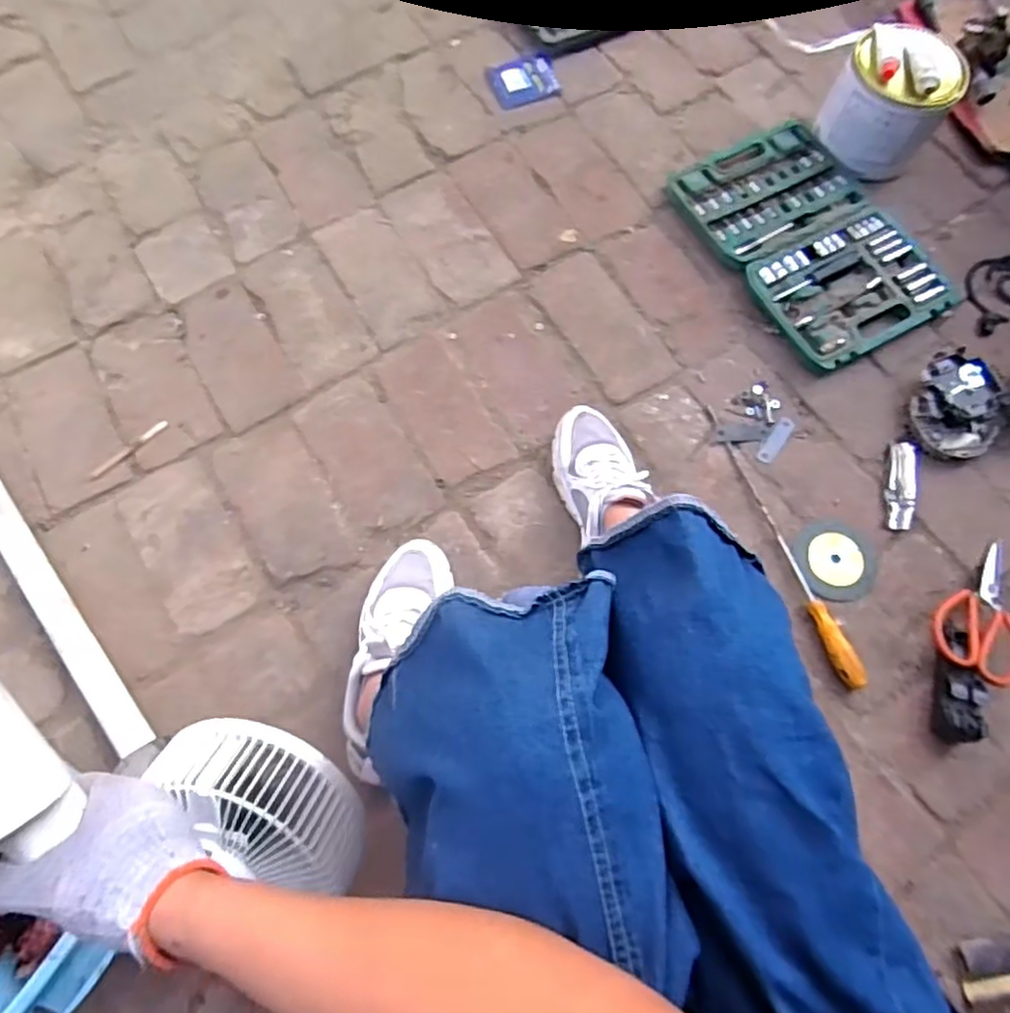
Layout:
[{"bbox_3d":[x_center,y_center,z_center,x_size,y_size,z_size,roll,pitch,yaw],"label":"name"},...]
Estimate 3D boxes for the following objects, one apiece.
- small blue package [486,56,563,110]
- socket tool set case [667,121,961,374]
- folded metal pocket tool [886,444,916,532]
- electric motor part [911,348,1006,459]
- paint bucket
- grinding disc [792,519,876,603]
[{"bbox_3d":[0.032,-0.699,1.113,0.106,0.006,0.089,-16,77,1],"label":"small blue package"},{"bbox_3d":[0.442,-0.395,0.995,0.255,0.034,0.393,-29,74,-10],"label":"socket tool set case"},{"bbox_3d":[0.514,-0.029,0.874,0.027,0.020,0.122,10,72,3],"label":"folded metal pocket tool"},{"bbox_3d":[0.596,-0.133,0.899,0.106,0.045,0.143,5,72,1],"label":"electric motor part"},{"bbox_3d":[0.552,-0.577,0.986,0.151,0.152,0.124,34,74,10],"label":"paint bucket"},{"bbox_3d":[0.418,0.066,0.850,0.093,0.011,0.101,0,72,-1],"label":"grinding disc"}]

